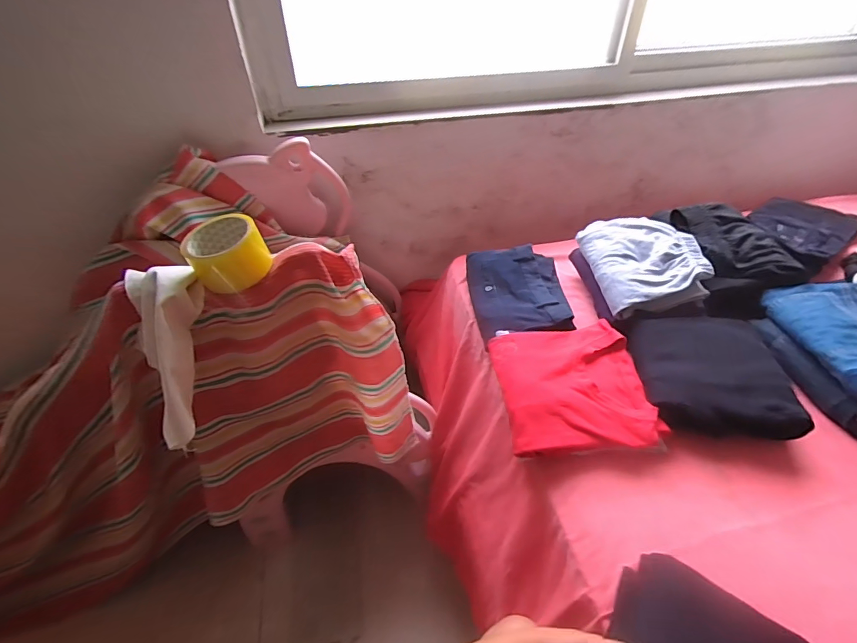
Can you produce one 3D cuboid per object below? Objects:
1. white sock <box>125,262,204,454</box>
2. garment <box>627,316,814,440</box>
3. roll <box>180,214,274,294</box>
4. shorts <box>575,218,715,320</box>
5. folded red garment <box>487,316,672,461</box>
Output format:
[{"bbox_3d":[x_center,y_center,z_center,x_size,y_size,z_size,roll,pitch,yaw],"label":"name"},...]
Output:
[{"bbox_3d":[-0.320,0.042,0.529,0.083,0.064,0.226,-7,87,-8],"label":"white sock"},{"bbox_3d":[0.454,0.082,0.692,0.222,0.069,0.215,3,43,3],"label":"garment"},{"bbox_3d":[-0.255,-0.089,0.546,0.089,0.063,0.097,0,43,0],"label":"roll"},{"bbox_3d":[0.409,-0.109,0.822,0.182,0.087,0.200,-6,44,-7],"label":"shorts"},{"bbox_3d":[0.225,0.099,0.678,0.216,0.048,0.214,-3,43,-4],"label":"folded red garment"}]

